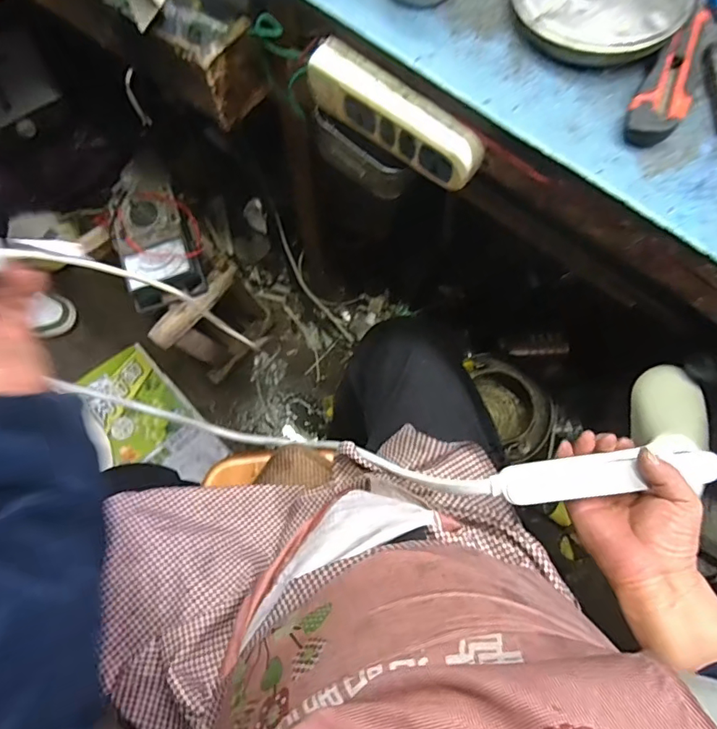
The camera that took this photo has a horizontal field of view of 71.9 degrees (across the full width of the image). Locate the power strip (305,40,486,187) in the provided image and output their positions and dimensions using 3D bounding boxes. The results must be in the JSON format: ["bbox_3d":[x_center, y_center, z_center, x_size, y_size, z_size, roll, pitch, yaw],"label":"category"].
[{"bbox_3d":[0.033,-0.221,0.446,0.172,0.055,0.030,37,76,8],"label":"power strip"}]

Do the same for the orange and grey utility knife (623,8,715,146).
[{"bbox_3d":[0.250,-0.229,0.388,0.039,0.019,0.136,32,76,7],"label":"orange and grey utility knife"}]

